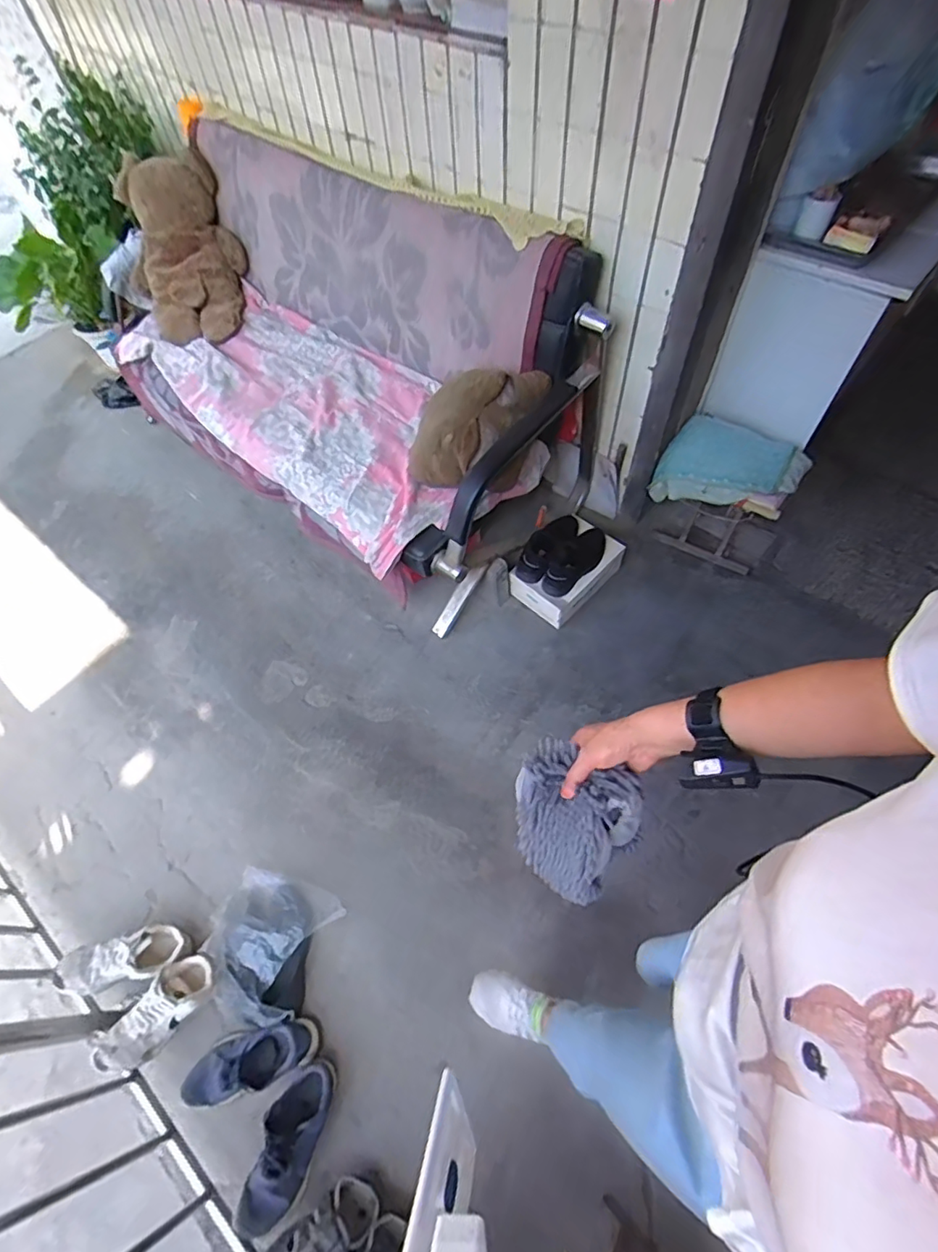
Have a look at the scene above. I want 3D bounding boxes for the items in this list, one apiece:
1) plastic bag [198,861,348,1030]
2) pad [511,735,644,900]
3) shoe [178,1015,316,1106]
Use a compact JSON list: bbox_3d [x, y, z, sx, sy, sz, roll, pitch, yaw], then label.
[{"bbox_3d":[-0.470,0.743,1.339,0.250,0.096,0.293,17,55,11],"label":"plastic bag"},{"bbox_3d":[0.115,0.244,0.680,0.151,0.195,0.043,27,26,11],"label":"pad"},{"bbox_3d":[-0.470,0.940,1.227,0.275,0.081,0.108,-13,55,-11],"label":"shoe"}]

